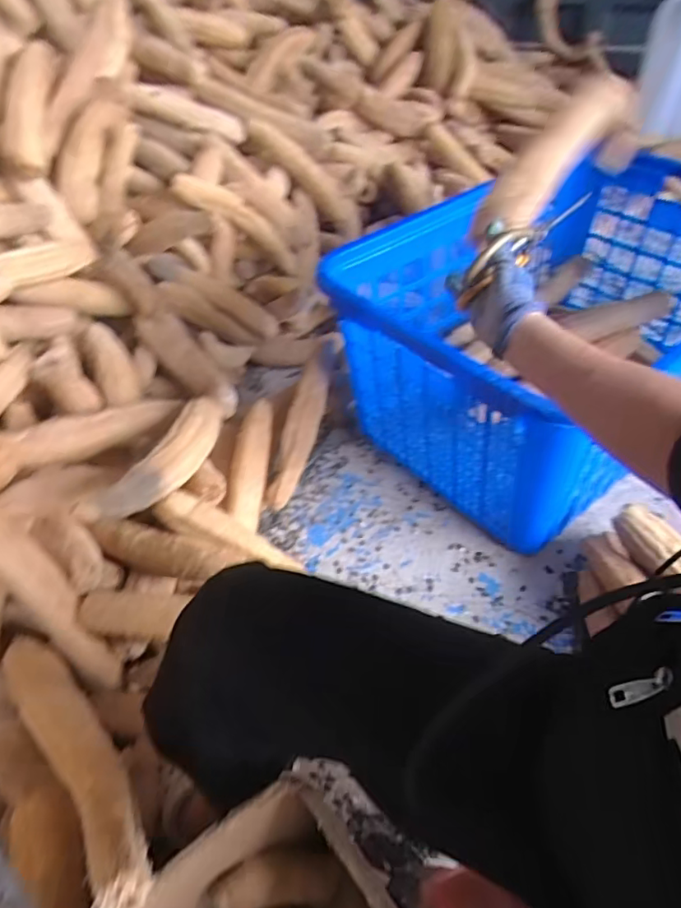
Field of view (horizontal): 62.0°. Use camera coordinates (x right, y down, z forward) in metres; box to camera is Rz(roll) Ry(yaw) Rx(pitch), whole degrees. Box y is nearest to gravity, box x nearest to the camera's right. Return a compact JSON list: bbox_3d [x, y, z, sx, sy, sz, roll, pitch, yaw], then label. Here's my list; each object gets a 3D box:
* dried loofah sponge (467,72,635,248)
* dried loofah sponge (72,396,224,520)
[{"bbox_3d":[0.292,-0.399,0.776,0.058,0.063,0.362,32,70,30],"label":"dried loofah sponge"},{"bbox_3d":[-0.266,-0.002,0.898,0.060,0.057,0.473,0,21,5],"label":"dried loofah sponge"}]

